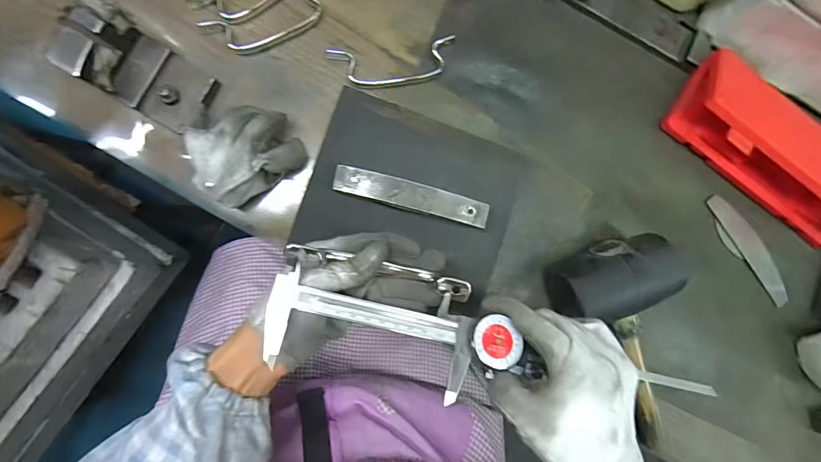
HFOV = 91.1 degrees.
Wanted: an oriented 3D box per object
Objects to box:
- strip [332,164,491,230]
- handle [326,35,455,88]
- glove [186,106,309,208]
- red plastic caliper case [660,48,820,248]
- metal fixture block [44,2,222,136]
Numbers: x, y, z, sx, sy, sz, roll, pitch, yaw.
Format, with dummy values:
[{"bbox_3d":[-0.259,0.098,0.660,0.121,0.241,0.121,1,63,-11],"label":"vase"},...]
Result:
[{"bbox_3d":[0.003,-0.032,0.375,0.147,0.012,0.024,14,87,-7],"label":"strip"},{"bbox_3d":[-0.015,-0.168,0.406,0.128,0.008,0.040,-11,108,-9],"label":"handle"},{"bbox_3d":[-0.147,-0.069,0.363,0.092,0.060,0.067,-32,95,-8],"label":"glove"},{"bbox_3d":[0.406,-0.088,0.436,0.247,0.056,0.095,33,85,-8],"label":"red plastic caliper case"},{"bbox_3d":[-0.229,-0.135,0.344,0.099,0.075,0.064,32,85,-8],"label":"metal fixture block"}]

